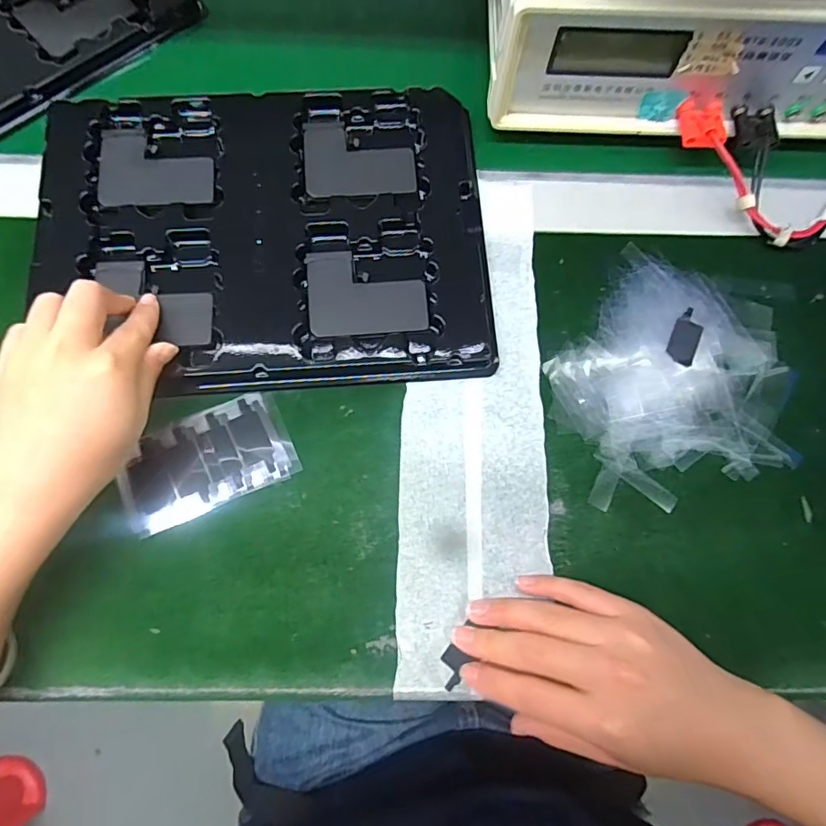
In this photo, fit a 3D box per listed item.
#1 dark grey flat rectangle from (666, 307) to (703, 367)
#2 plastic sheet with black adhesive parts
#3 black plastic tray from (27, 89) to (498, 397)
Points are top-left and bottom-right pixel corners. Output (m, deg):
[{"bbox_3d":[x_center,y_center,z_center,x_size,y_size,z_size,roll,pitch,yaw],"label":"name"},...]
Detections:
[{"bbox_3d":[0.183,-0.051,0.334,0.019,0.004,0.040,25,76,4],"label":"dark grey flat rectangle"},{"bbox_3d":[-0.126,0.029,0.307,0.101,0.004,0.059,-23,79,-7],"label":"plastic sheet with black adhesive parts"},{"bbox_3d":[-0.097,-0.118,0.334,0.285,0.015,0.206,-3,77,-2],"label":"black plastic tray"}]

